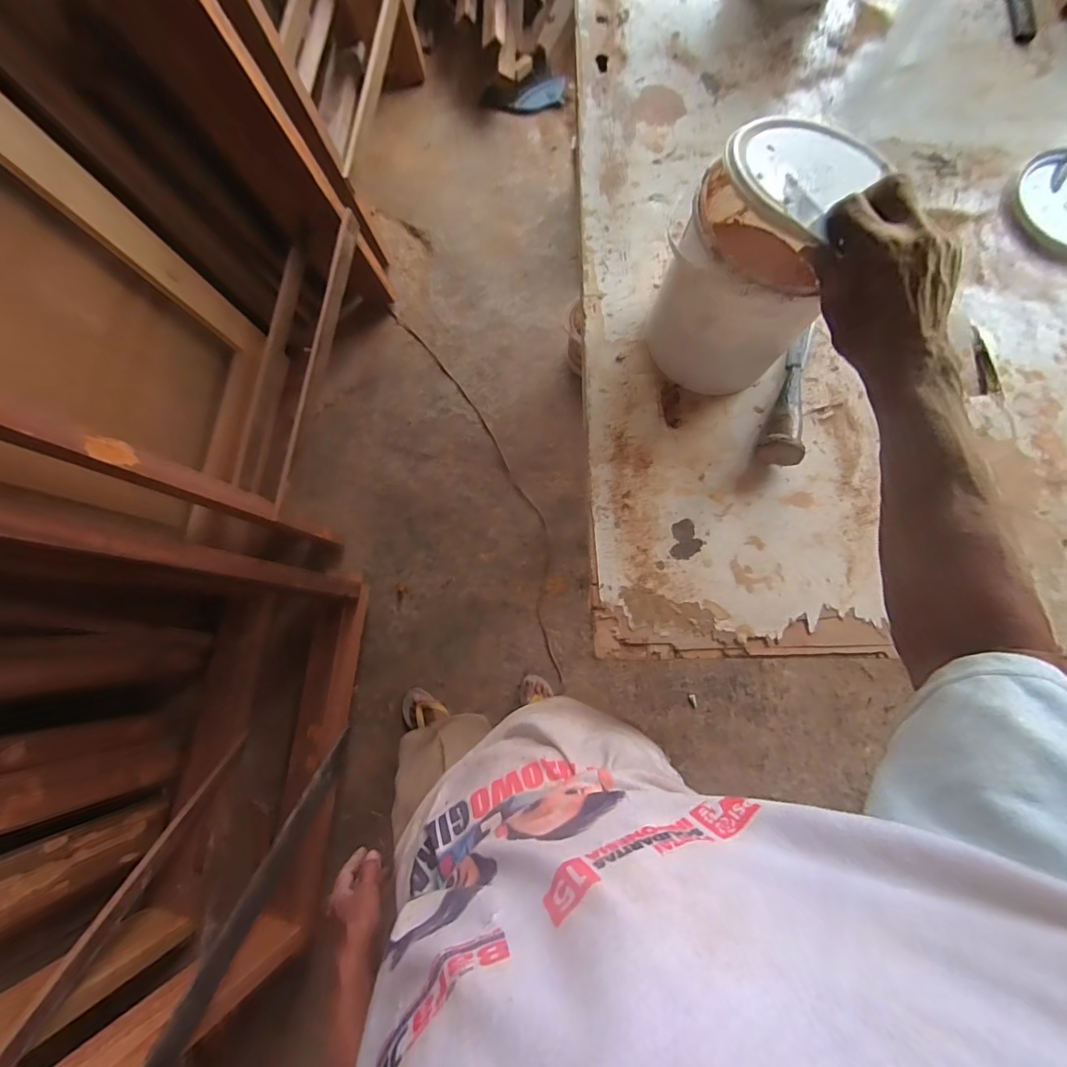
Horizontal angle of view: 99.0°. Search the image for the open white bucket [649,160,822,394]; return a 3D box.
[{"bbox_3d":[0.235,-0.279,0.523,0.153,0.186,0.161,0,78,0],"label":"open white bucket"}]

